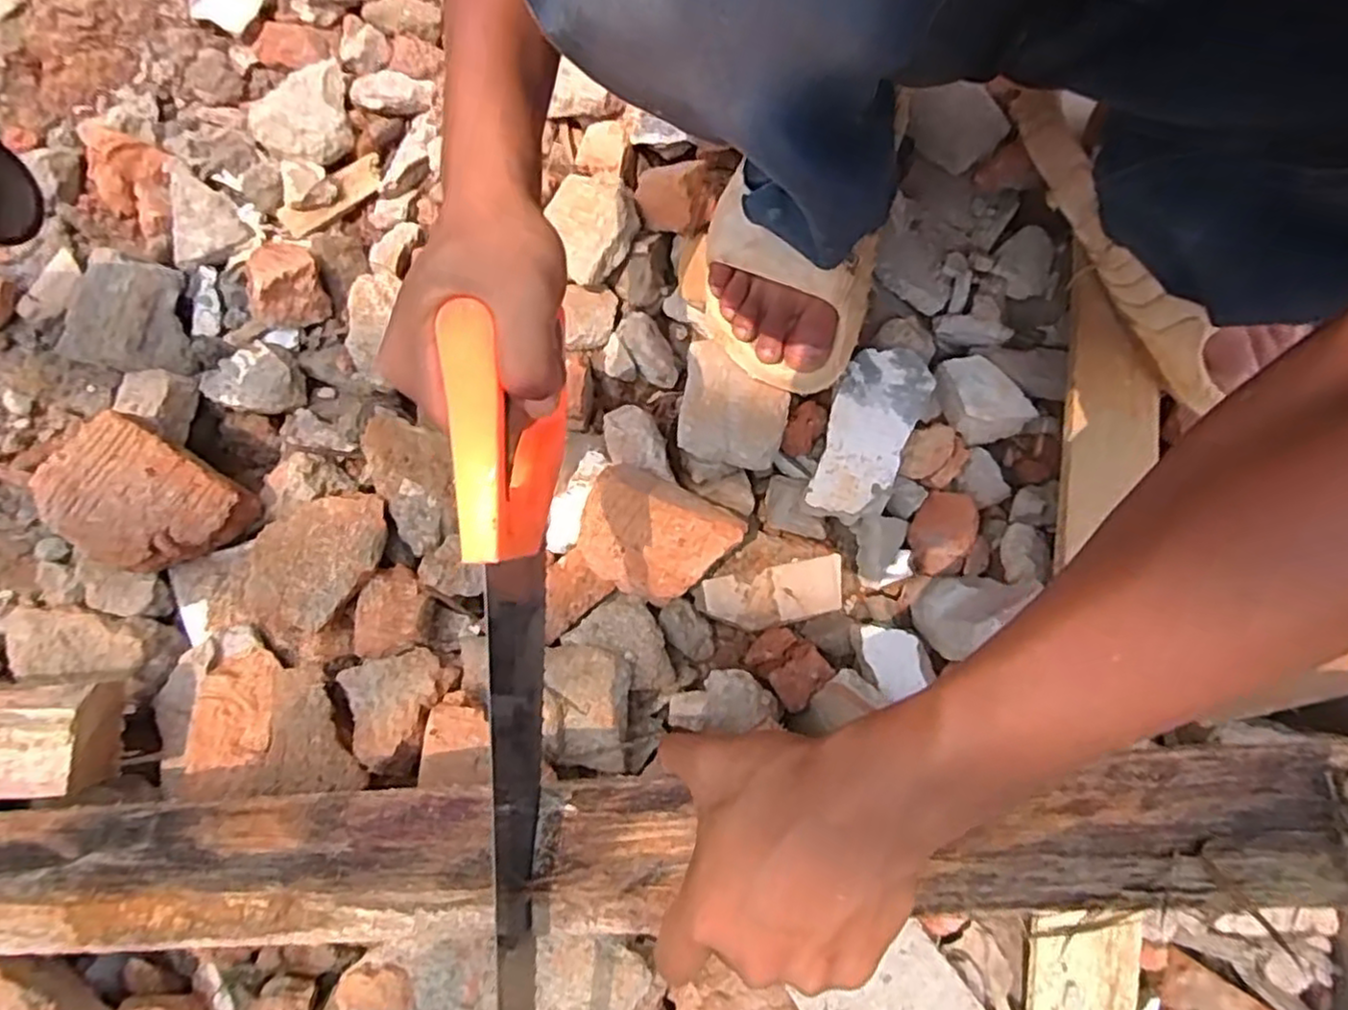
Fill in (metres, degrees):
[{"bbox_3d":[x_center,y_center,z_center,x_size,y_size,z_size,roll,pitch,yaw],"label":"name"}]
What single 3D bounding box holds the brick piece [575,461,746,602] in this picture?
[{"bbox_3d":[-0.017,0.026,0.473,0.095,0.027,0.087,29,115,2],"label":"brick piece"}]

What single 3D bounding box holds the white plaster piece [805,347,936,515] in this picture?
[{"bbox_3d":[0.141,-0.054,0.521,0.060,0.022,0.136,25,75,11],"label":"white plaster piece"}]

